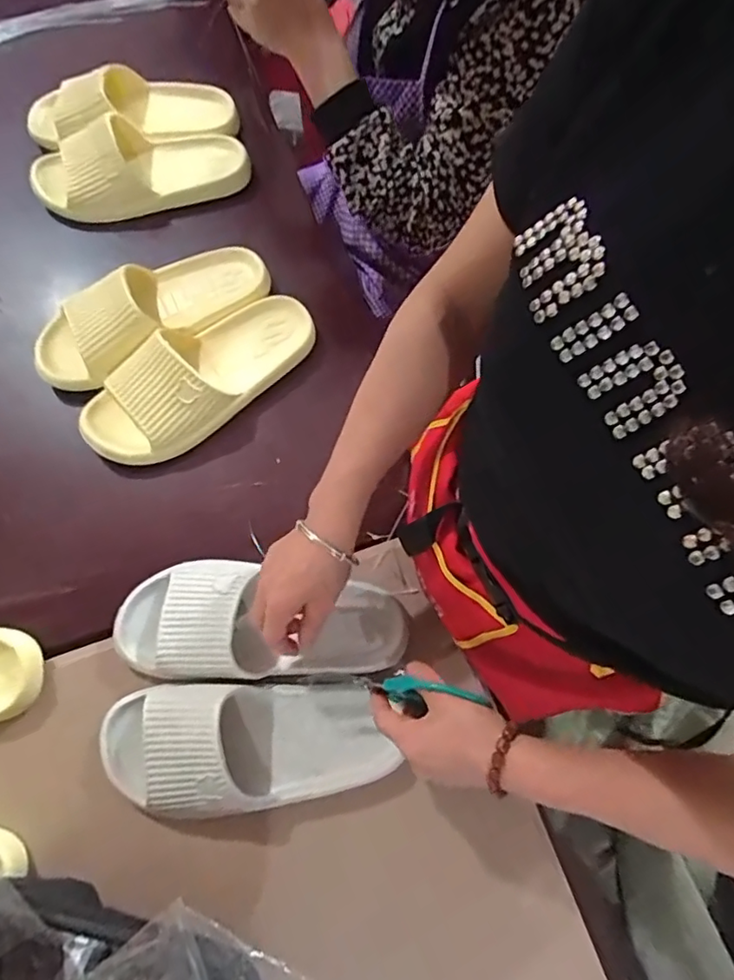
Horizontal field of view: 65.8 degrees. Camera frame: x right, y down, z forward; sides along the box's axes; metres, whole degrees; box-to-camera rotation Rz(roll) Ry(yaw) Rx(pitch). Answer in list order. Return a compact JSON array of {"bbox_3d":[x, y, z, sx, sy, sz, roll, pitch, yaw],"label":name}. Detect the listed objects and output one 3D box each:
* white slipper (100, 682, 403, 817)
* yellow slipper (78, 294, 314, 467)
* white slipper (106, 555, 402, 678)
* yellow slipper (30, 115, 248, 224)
[{"bbox_3d":[-0.102,0.213,0.472,0.241,0.052,0.098,0,70,-3],"label":"white slipper"},{"bbox_3d":[-0.179,-0.129,0.601,0.266,0.060,0.111,-40,77,-15],"label":"yellow slipper"},{"bbox_3d":[-0.094,0.115,0.510,0.259,0.061,0.105,5,70,-6],"label":"white slipper"},{"bbox_3d":[-0.273,-0.391,0.686,0.259,0.064,0.107,-13,71,-7],"label":"yellow slipper"}]

